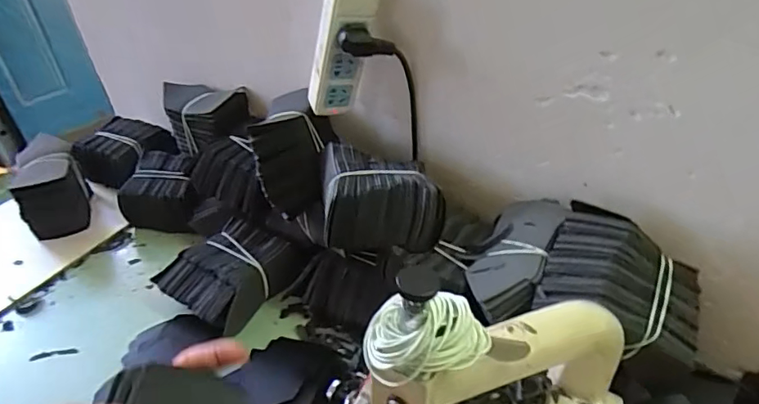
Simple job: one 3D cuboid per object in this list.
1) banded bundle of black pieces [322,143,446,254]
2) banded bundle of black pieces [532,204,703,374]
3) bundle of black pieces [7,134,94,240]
[{"bbox_3d":[0.002,-0.010,0.609,0.133,0.064,0.118,-3,41,-1],"label":"banded bundle of black pieces"},{"bbox_3d":[0.226,0.074,0.488,0.141,0.064,0.116,20,46,23],"label":"banded bundle of black pieces"},{"bbox_3d":[-0.514,-0.020,0.829,0.093,0.105,0.111,-24,46,-23],"label":"bundle of black pieces"}]

